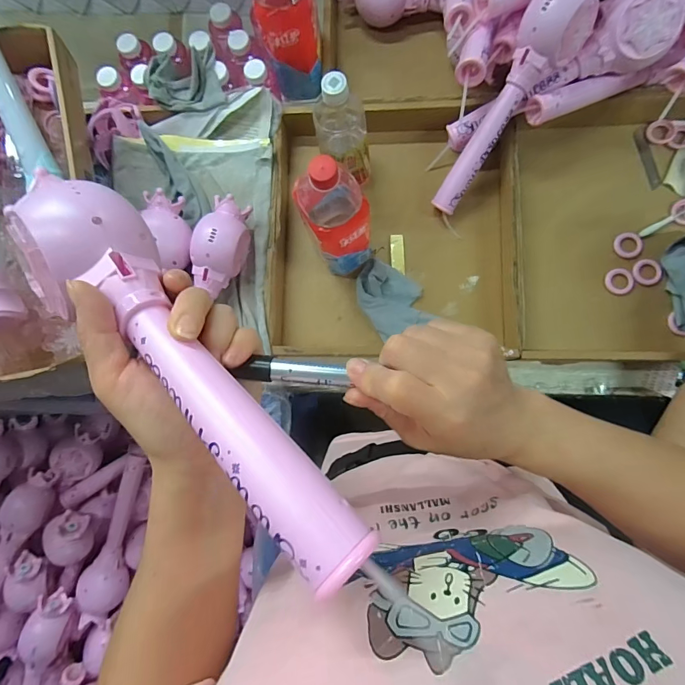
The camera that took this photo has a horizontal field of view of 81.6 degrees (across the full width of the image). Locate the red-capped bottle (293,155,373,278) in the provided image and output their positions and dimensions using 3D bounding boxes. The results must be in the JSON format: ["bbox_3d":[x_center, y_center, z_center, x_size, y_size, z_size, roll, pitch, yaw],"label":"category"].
[{"bbox_3d":[-0.009,-0.162,0.514,0.077,0.223,0.105,-21,83,3],"label":"red-capped bottle"}]

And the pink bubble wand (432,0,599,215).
[{"bbox_3d":[0.219,-0.318,0.526,0.075,0.059,0.301,35,120,8],"label":"pink bubble wand"}]

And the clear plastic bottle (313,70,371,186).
[{"bbox_3d":[0.001,-0.279,0.540,0.066,0.185,0.062,-17,83,4],"label":"clear plastic bottle"}]

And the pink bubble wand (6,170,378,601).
[{"bbox_3d":[-0.084,0.008,0.205,0.055,0.042,0.258,-44,74,0],"label":"pink bubble wand"}]

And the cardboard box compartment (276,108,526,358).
[{"bbox_3d":[0.075,-0.168,0.593,0.353,0.049,0.390,1,85,6],"label":"cardboard box compartment"}]

